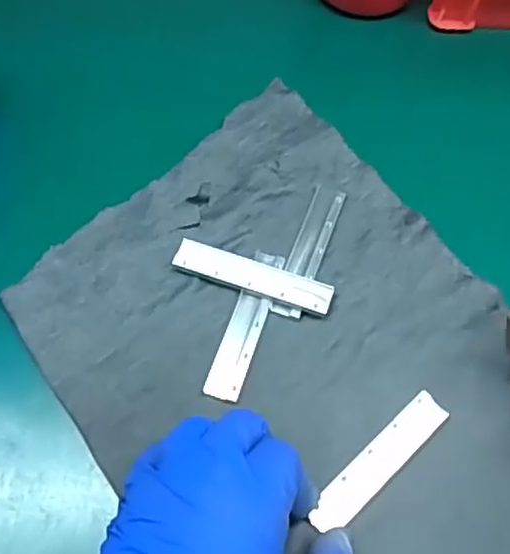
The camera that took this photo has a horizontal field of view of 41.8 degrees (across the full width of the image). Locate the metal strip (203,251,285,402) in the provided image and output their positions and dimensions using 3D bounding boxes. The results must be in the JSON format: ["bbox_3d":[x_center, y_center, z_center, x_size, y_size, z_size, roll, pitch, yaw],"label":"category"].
[{"bbox_3d":[-0.004,0.022,0.334,0.017,0.004,0.082,17,62,6],"label":"metal strip"}]

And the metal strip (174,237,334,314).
[{"bbox_3d":[-0.001,0.000,0.346,0.082,0.006,0.019,18,62,7],"label":"metal strip"}]

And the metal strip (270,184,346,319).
[{"bbox_3d":[0.029,-0.015,0.356,0.017,0.004,0.082,19,62,7],"label":"metal strip"}]

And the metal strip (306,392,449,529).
[{"bbox_3d":[0.057,0.084,0.305,0.081,0.004,0.017,-39,70,-21],"label":"metal strip"}]

